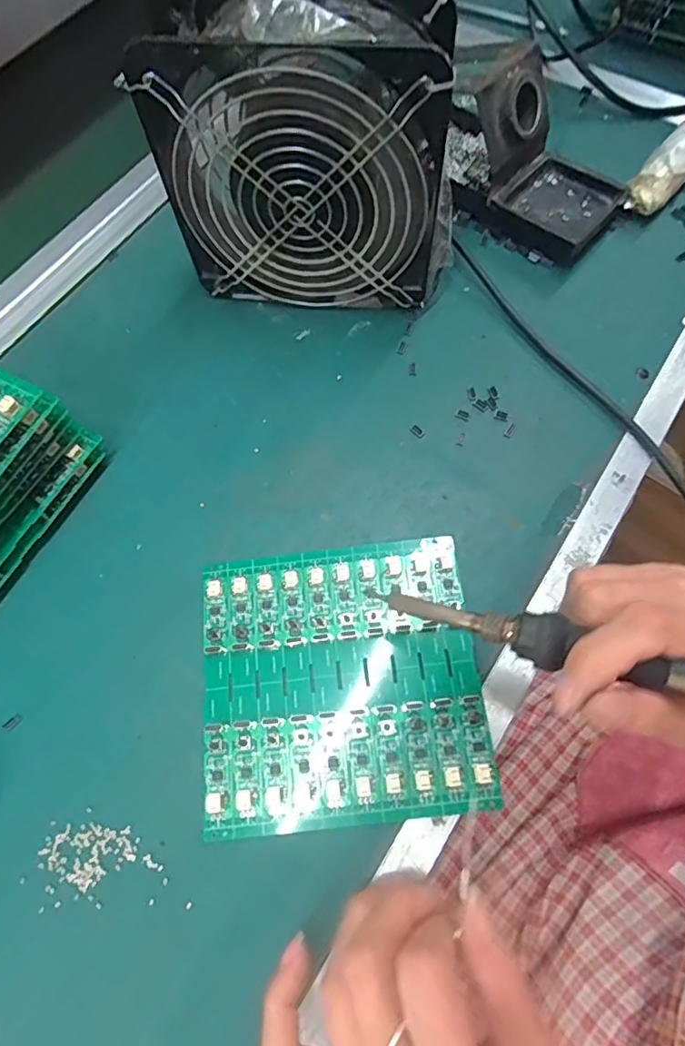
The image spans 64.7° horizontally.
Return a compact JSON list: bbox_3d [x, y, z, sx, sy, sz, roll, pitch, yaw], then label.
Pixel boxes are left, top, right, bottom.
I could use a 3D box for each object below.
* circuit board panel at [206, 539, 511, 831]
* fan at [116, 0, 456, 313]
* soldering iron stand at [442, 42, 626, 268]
[{"bbox_3d":[-0.001,0.077,0.276,0.137,0.005,0.134,-6,68,1],"label":"circuit board panel"},{"bbox_3d":[-0.018,-0.199,0.302,0.152,0.152,0.059,7,69,4],"label":"fan"},{"bbox_3d":[0.126,-0.250,0.360,0.079,0.072,0.137,-41,73,-13],"label":"soldering iron stand"}]

